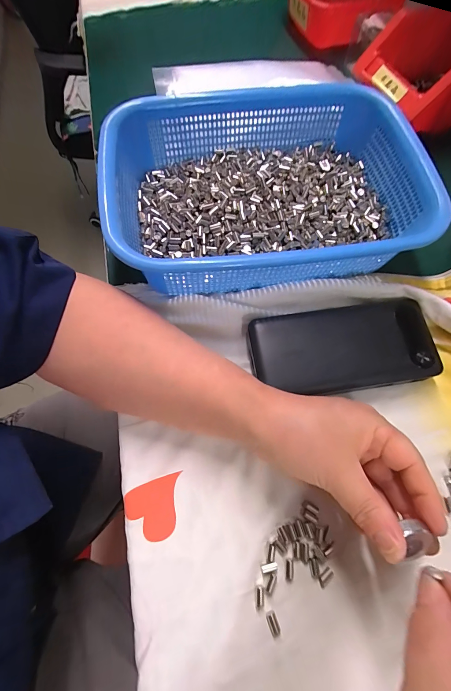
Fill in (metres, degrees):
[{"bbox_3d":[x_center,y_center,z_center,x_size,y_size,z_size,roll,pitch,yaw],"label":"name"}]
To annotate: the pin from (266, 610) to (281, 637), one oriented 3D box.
[{"bbox_3d":[0.033,0.188,0.204,0.007,0.004,0.015,-16,69,-7],"label":"pin"}]

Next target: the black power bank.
[{"bbox_3d":[0.099,0.005,0.264,0.150,0.025,0.072,-8,69,-4],"label":"black power bank"}]

